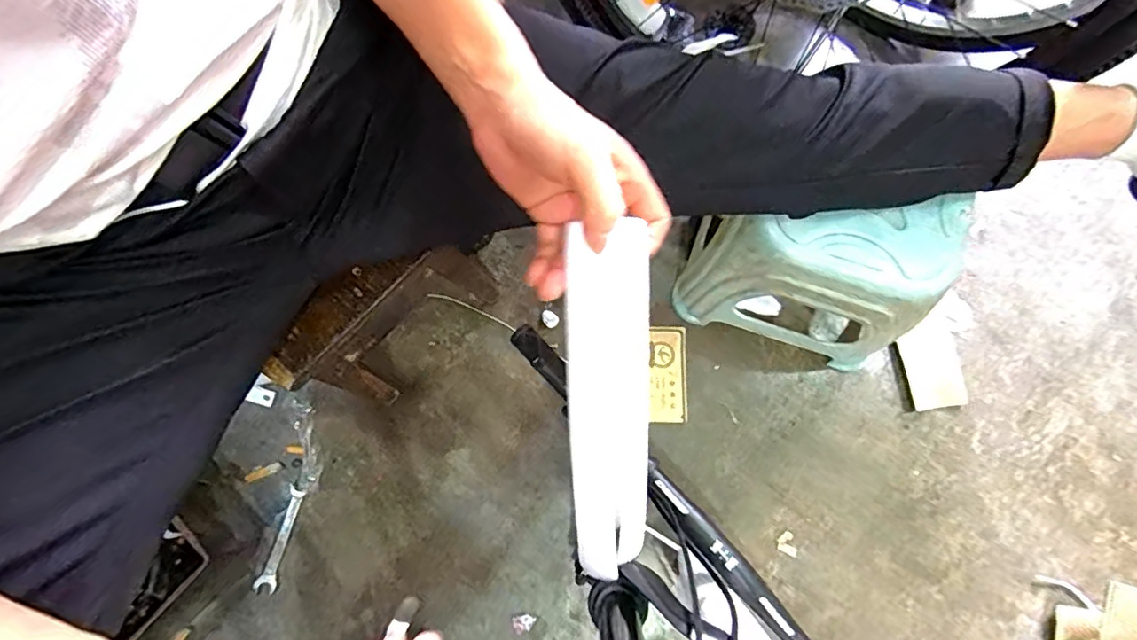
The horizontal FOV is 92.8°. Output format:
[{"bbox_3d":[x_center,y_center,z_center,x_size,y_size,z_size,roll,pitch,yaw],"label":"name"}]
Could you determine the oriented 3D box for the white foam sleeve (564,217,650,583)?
[{"bbox_3d":[0.028,0.061,0.369,0.053,0.019,0.241,-2,105,0],"label":"white foam sleeve"}]

